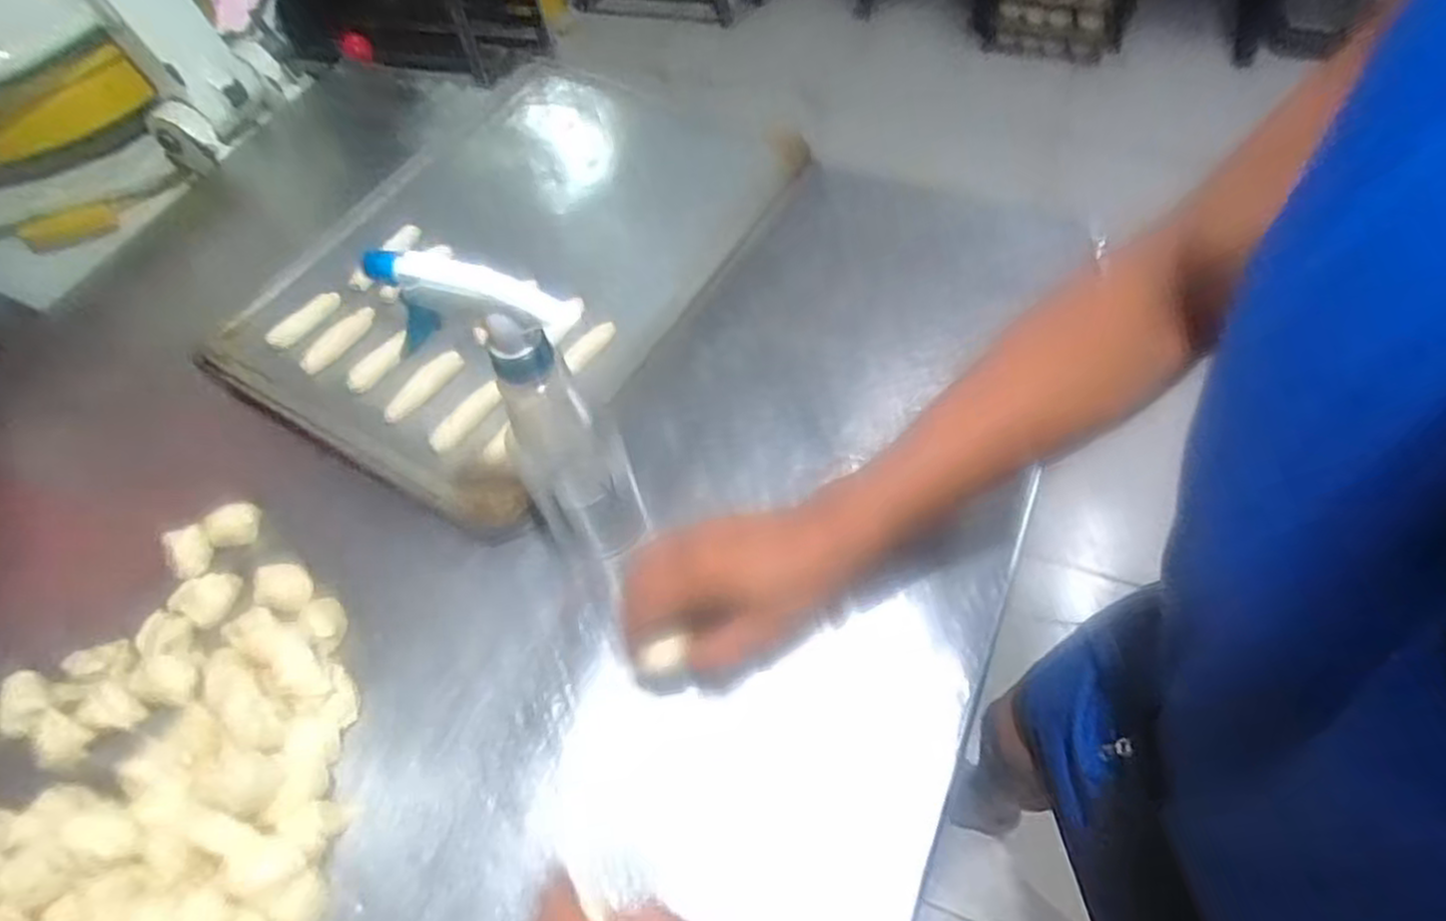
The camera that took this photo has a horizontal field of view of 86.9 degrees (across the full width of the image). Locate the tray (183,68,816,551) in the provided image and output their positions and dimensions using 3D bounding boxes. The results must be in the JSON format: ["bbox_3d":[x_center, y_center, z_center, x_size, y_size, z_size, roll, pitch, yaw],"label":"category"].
[{"bbox_3d":[-0.178,-0.200,0.655,0.341,0.063,0.473,24,62,18],"label":"tray"}]

